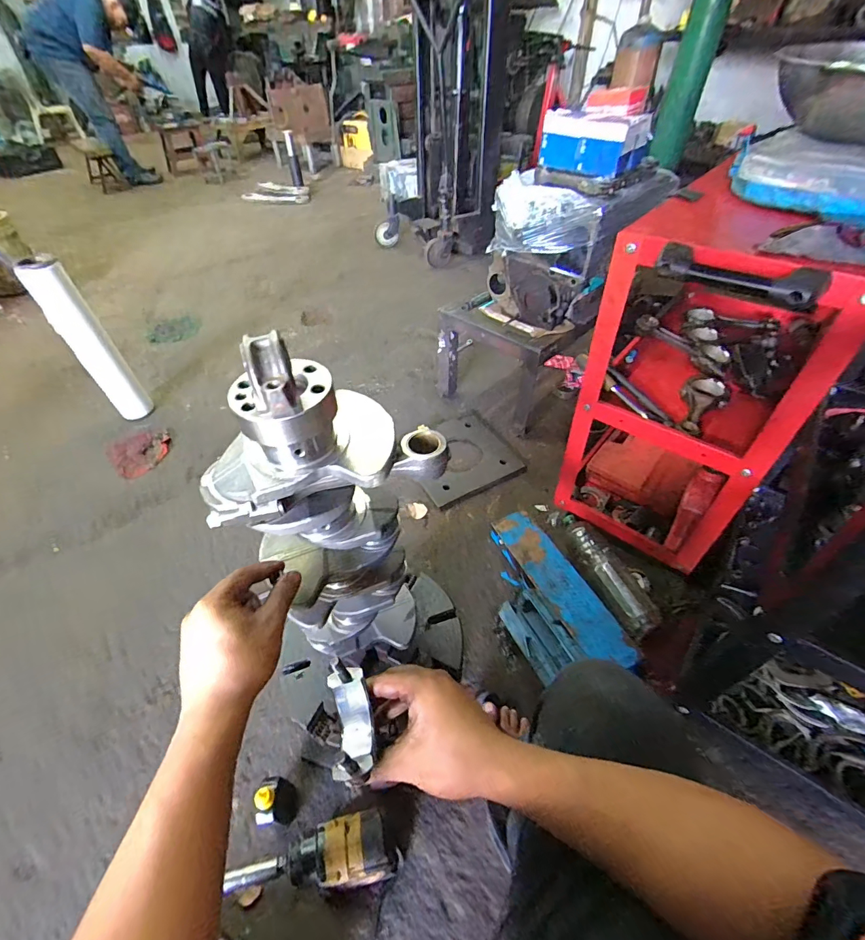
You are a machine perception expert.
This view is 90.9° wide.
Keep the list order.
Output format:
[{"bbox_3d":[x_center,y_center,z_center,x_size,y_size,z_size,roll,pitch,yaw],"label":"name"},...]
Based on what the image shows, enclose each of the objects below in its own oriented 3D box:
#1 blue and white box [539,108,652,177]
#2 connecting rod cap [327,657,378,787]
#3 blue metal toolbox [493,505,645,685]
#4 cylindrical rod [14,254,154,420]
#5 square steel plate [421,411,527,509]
[{"bbox_3d":[0.382,-0.793,1.021,0.222,0.100,0.150,30,54,27],"label":"blue and white box"},{"bbox_3d":[-0.065,0.200,0.337,0.031,0.054,0.081,-10,48,-8],"label":"connecting rod cap"},{"bbox_3d":[0.244,0.266,0.963,0.218,0.084,0.395,-15,49,-12],"label":"blue metal toolbox"},{"bbox_3d":[-1.072,-0.386,1.353,0.114,0.517,0.102,-33,54,-26],"label":"cylindrical rod"},{"bbox_3d":[0.078,-0.058,1.319,0.323,0.034,0.308,-25,51,-20],"label":"square steel plate"}]

